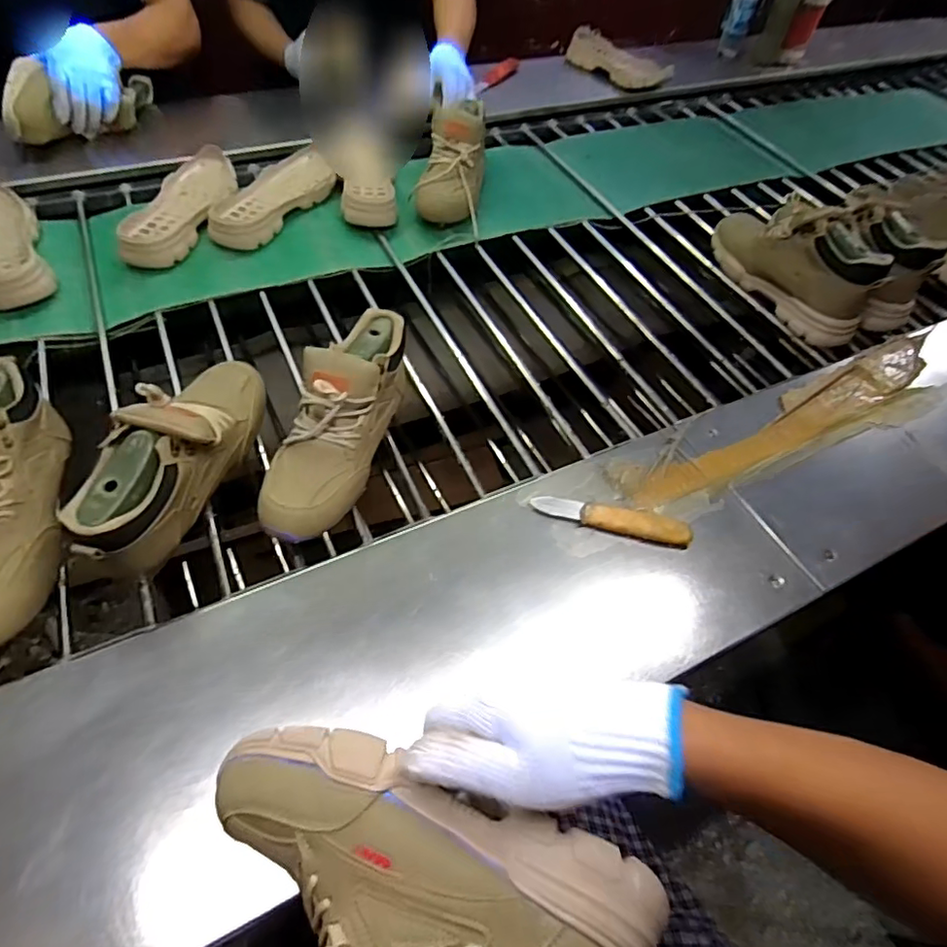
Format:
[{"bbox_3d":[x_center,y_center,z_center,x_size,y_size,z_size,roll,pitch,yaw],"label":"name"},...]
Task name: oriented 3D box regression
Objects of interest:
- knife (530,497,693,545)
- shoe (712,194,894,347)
[{"bbox_3d":[0.142,0.045,0.575,0.158,0.025,0.020,15,53,7],"label":"knife"},{"bbox_3d":[0.484,-0.327,0.832,0.098,0.128,0.259,-8,56,-11],"label":"shoe"}]

